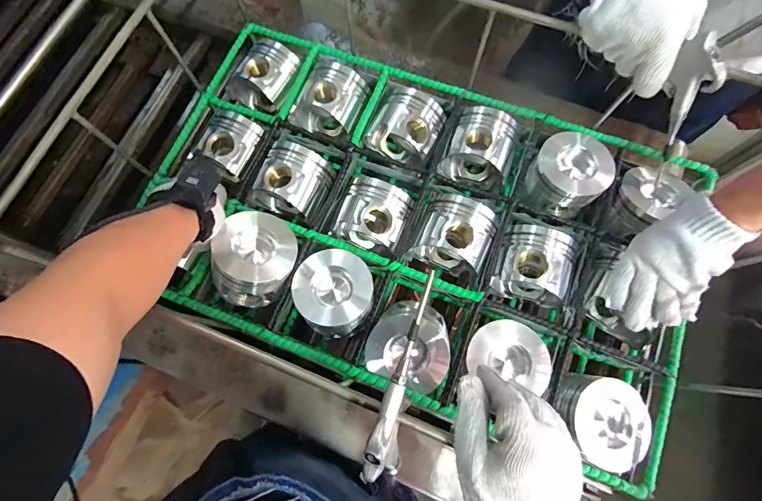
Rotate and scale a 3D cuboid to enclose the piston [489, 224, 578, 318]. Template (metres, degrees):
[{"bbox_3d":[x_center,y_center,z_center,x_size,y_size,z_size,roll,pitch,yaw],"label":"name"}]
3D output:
[{"bbox_3d":[0.230,0.023,0.581,0.109,0.088,0.103,17,75,6],"label":"piston"}]

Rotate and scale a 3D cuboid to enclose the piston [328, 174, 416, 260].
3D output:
[{"bbox_3d":[-0.009,-0.052,0.609,0.104,0.090,0.100,23,75,8],"label":"piston"}]

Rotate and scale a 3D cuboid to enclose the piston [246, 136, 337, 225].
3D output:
[{"bbox_3d":[-0.140,-0.106,0.634,0.115,0.096,0.116,26,76,9],"label":"piston"}]

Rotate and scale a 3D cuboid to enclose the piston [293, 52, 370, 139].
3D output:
[{"bbox_3d":[-0.078,-0.256,0.661,0.102,0.095,0.115,24,75,8],"label":"piston"}]

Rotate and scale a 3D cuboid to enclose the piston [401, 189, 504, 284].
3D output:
[{"bbox_3d":[0.114,-0.022,0.594,0.106,0.093,0.107,28,76,9],"label":"piston"}]

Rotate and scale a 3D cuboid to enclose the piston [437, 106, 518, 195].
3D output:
[{"bbox_3d":[0.167,-0.166,0.639,0.103,0.083,0.109,25,76,9],"label":"piston"}]

